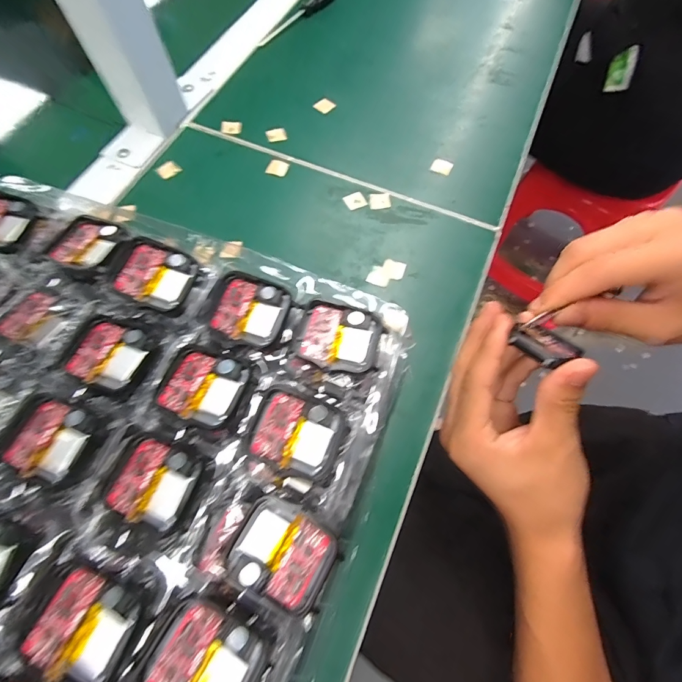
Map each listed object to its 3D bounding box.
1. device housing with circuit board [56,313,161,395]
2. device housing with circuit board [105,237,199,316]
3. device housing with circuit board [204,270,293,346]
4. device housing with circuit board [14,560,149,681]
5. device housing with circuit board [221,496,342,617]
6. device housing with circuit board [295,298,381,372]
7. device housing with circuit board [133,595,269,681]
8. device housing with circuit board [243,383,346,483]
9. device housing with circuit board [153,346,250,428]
[{"bbox_3d":[-0.122,0.007,0.189,0.043,0.004,0.035,20,69,8],"label":"device housing with circuit board"},{"bbox_3d":[-0.106,-0.038,0.202,0.043,0.011,0.036,20,69,8],"label":"device housing with circuit board"},{"bbox_3d":[-0.050,-0.018,0.193,0.041,0.009,0.035,24,70,10],"label":"device housing with circuit board"},{"bbox_3d":[-0.102,0.113,0.143,0.039,0.006,0.037,23,69,9],"label":"device housing with circuit board"},{"bbox_3d":[-0.025,0.092,0.157,0.043,0.010,0.035,29,68,11],"label":"device housing with circuit board"},{"bbox_3d":[-0.001,-0.002,0.190,0.041,0.006,0.036,11,66,3],"label":"device housing with circuit board"},{"bbox_3d":[-0.054,0.127,0.140,0.043,0.006,0.035,26,70,10],"label":"device housing with circuit board"},{"bbox_3d":[-0.021,0.044,0.174,0.042,0.009,0.035,20,67,7],"label":"device housing with circuit board"},{"bbox_3d":[-0.069,0.023,0.180,0.040,0.009,0.034,20,69,8],"label":"device housing with circuit board"}]

